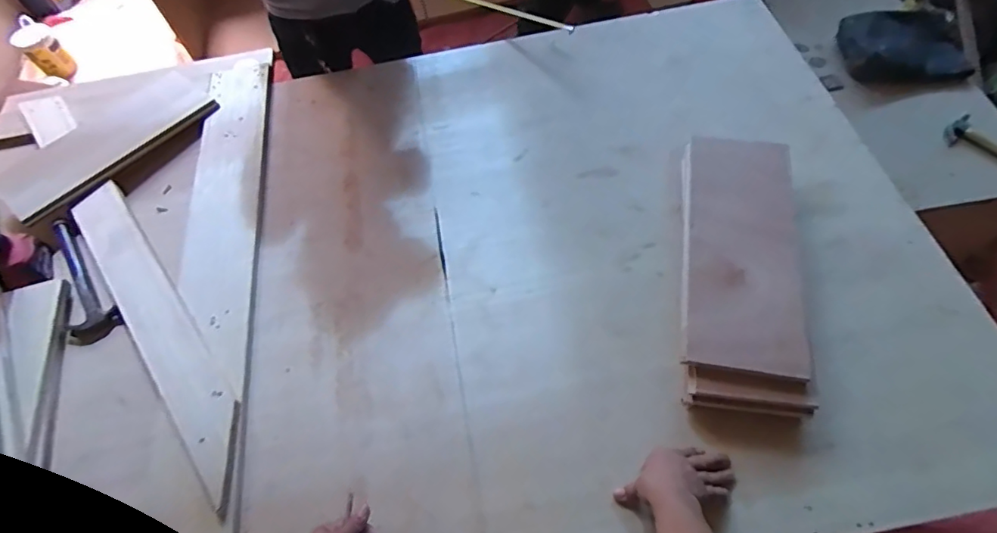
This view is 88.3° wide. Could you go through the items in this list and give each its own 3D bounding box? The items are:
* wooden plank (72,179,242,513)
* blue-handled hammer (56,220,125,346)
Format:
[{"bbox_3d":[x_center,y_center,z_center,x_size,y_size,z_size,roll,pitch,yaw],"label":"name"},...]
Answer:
[{"bbox_3d":[-0.669,0.084,0.992,0.109,0.034,0.830,-37,65,-17],"label":"wooden plank"},{"bbox_3d":[-0.855,0.027,1.039,0.095,0.033,0.306,-35,64,-16],"label":"blue-handled hammer"}]

